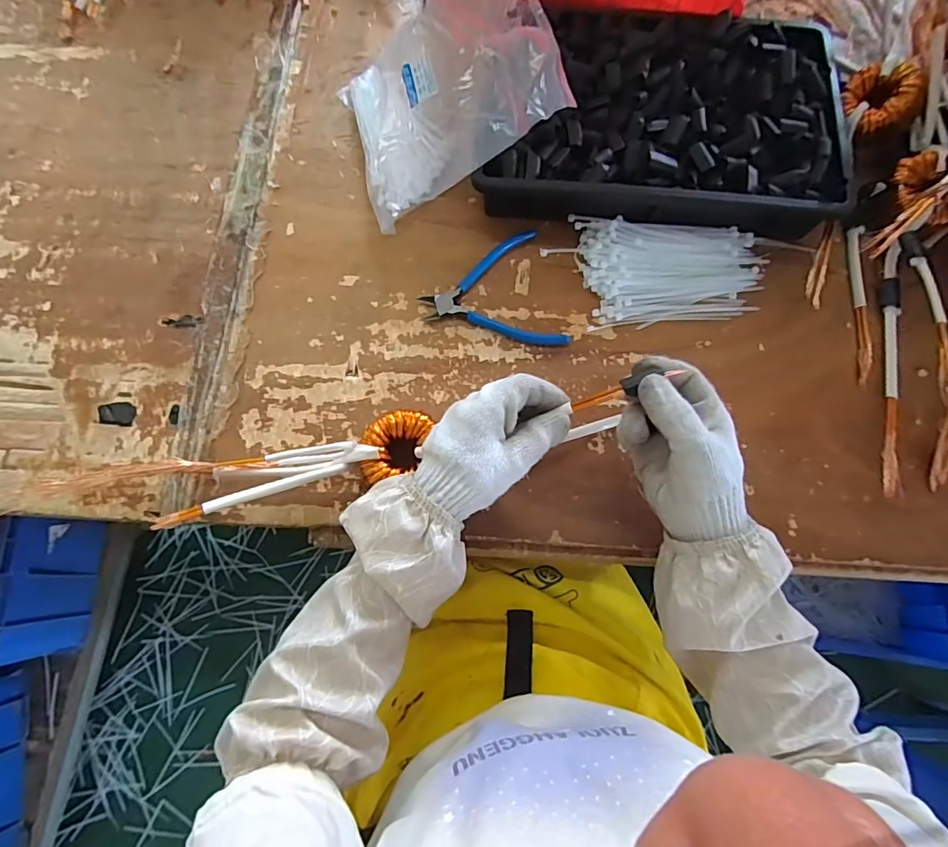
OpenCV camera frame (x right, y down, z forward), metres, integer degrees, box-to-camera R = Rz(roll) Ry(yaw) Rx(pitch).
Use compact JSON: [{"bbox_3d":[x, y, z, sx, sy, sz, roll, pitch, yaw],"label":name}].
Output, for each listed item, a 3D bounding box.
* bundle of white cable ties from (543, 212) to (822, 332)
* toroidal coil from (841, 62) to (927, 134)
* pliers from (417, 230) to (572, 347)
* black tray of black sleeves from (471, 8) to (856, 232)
[{"bbox_3d":[0.200,-0.149,0.501,0.222,0.028,0.111,5,73,0],"label":"bundle of white cable ties"},{"bbox_3d":[0.418,-0.334,0.513,0.069,0.032,0.069,-11,73,38],"label":"toroidal coil"},{"bbox_3d":[0.017,-0.125,0.495,0.130,0.008,0.128,-15,74,-6],"label":"pliers"},{"bbox_3d":[0.201,-0.320,0.515,0.350,0.056,0.252,10,73,1],"label":"black tray of black sleeves"}]

